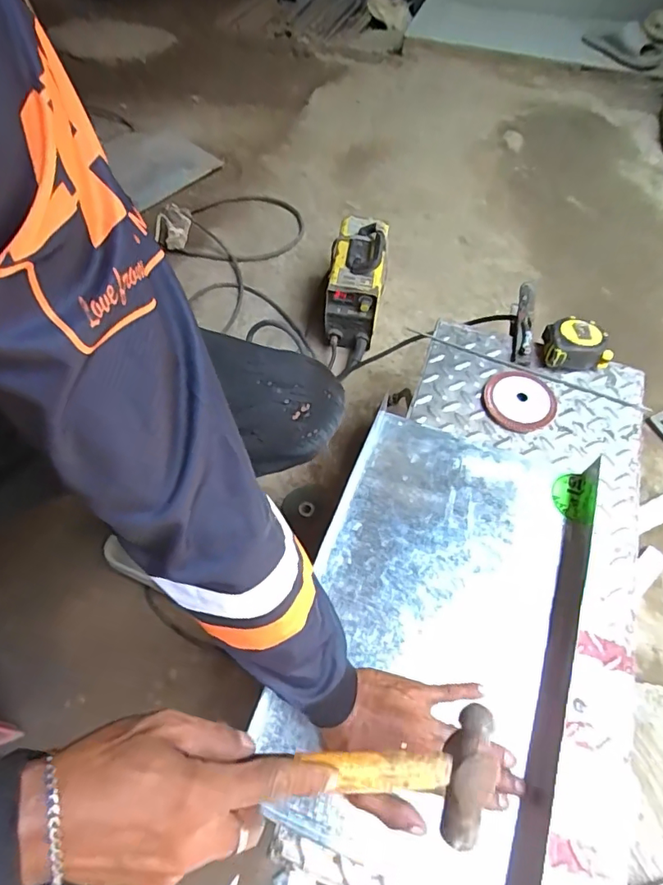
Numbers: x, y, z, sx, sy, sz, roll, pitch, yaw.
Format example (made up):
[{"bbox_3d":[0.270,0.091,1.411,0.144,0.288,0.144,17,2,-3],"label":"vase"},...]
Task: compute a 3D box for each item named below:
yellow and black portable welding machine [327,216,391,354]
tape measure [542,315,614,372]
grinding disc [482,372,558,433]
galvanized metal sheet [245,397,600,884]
[{"bbox_3d":[0.052,-0.347,1.083,0.117,0.184,0.221,7,58,4],"label":"yellow and black portable welding machine"},{"bbox_3d":[0.348,-0.143,0.725,0.091,0.043,0.079,1,58,0],"label":"tape measure"},{"bbox_3d":[0.248,-0.055,0.669,0.091,0.011,0.090,0,58,0],"label":"grinding disc"},{"bbox_3d":[0.120,0.169,0.547,0.278,0.027,0.479,19,60,11],"label":"galvanized metal sheet"}]

